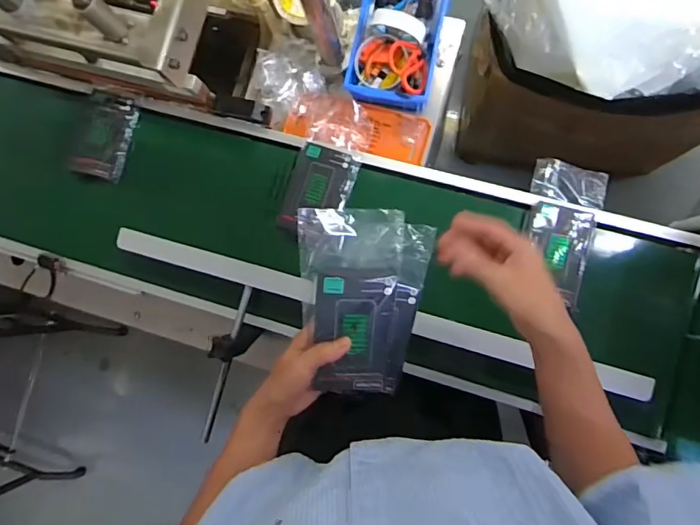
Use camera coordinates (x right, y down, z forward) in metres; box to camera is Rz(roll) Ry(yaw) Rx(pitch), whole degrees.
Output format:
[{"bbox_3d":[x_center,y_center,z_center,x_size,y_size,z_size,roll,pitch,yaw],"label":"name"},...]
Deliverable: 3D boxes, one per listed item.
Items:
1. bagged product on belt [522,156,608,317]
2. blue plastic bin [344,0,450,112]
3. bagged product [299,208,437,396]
[{"bbox_3d":[0.296,-0.046,0.681,0.097,0.033,0.194,14,88,8],"label":"bagged product on belt"},{"bbox_3d":[0.078,-0.363,0.789,0.138,0.078,0.211,12,88,8],"label":"blue plastic bin"},{"bbox_3d":[0.008,0.043,0.475,0.128,0.025,0.186,6,101,-14],"label":"bagged product"}]

